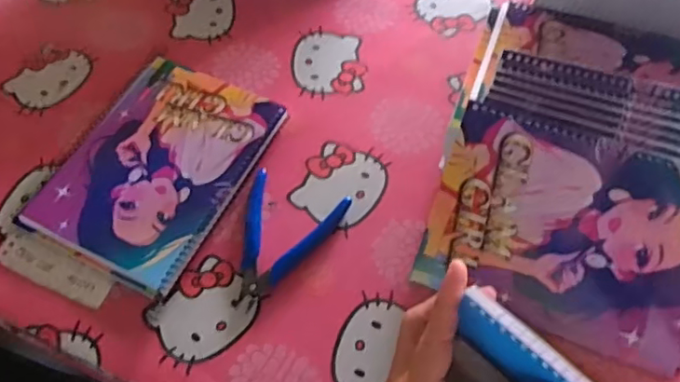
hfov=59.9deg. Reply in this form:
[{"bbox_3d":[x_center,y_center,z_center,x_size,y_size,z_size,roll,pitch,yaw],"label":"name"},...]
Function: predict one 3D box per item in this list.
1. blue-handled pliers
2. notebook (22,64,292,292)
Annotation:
[{"bbox_3d":[-0.055,0.040,0.483,0.084,0.010,0.117,22,62,13],"label":"blue-handled pliers"},{"bbox_3d":[-0.162,-0.024,0.524,0.154,0.016,0.200,24,62,15],"label":"notebook"}]

